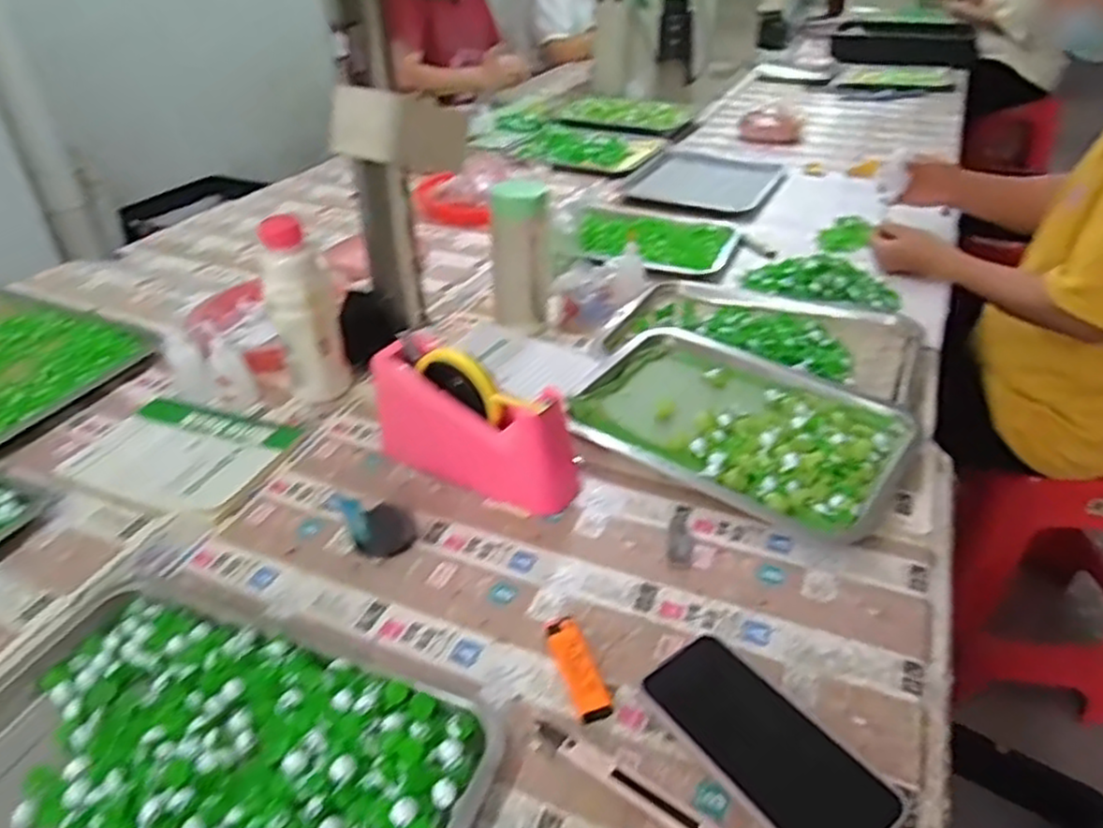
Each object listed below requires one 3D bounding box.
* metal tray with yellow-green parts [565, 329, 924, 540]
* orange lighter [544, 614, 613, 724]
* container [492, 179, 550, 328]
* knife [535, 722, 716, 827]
[{"bbox_3d":[0.178,0.007,0.728,0.316,0.033,0.215,23,42,30],"label":"metal tray with yellow-green parts"},{"bbox_3d":[0.017,0.174,0.517,0.023,0.009,0.086,-12,37,-15],"label":"orange lighter"},{"bbox_3d":[-0.038,-0.183,0.906,0.070,0.190,0.056,-3,35,-2],"label":"container"},{"bbox_3d":[0.045,0.226,0.449,0.134,0.010,0.016,22,41,29],"label":"knife"}]

